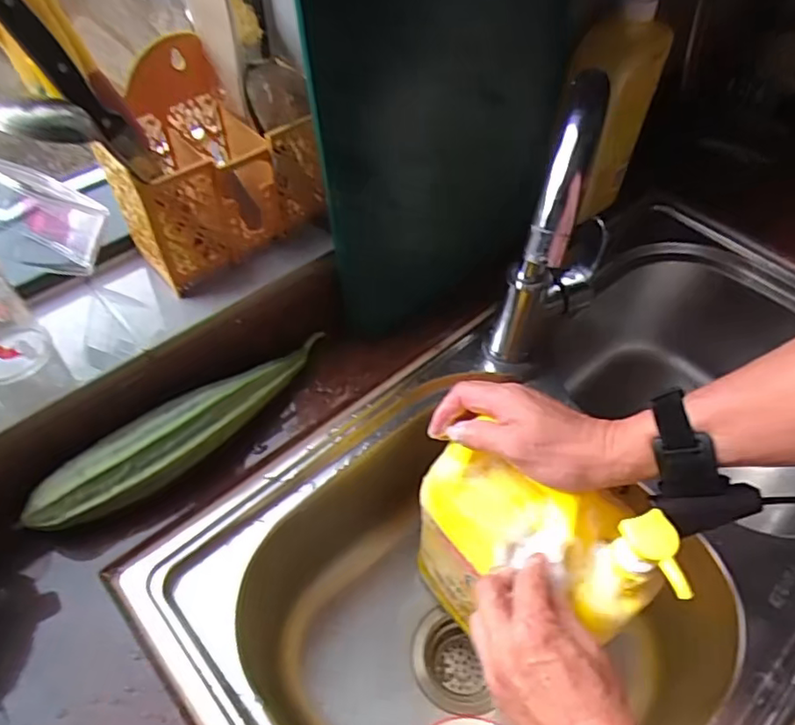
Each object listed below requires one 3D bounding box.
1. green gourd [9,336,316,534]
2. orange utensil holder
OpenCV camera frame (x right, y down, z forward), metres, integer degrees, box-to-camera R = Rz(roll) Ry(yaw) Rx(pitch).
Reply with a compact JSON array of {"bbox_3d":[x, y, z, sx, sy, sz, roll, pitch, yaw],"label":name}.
[{"bbox_3d":[-0.178,0.061,0.529,0.276,0.062,0.052,-34,58,-24],"label":"green gourd"},{"bbox_3d":[-0.165,-0.180,0.532,0.162,0.163,0.097,-32,58,-24],"label":"orange utensil holder"}]

